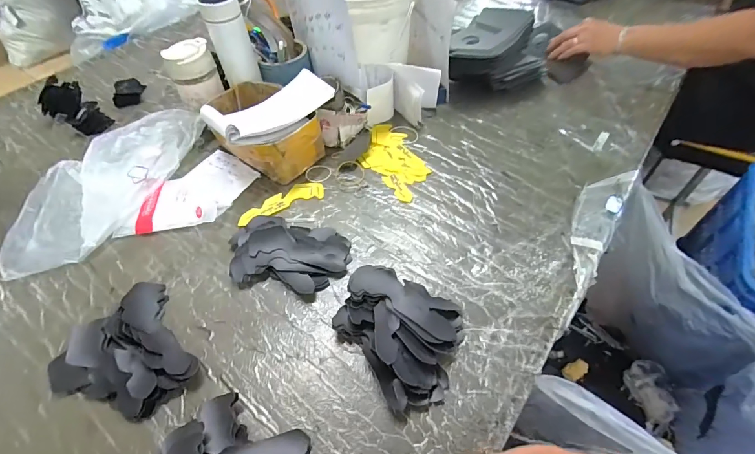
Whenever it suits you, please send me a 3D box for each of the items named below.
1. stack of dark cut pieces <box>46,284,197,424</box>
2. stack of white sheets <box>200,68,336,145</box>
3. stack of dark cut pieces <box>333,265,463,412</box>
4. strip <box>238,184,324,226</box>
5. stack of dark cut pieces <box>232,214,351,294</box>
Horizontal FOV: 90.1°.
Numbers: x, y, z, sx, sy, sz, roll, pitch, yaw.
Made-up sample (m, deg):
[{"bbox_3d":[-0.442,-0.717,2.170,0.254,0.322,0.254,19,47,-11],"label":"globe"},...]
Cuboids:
[{"bbox_3d":[-0.306,0.156,0.462,0.158,0.035,0.149,30,59,24],"label":"stack of dark cut pieces"},{"bbox_3d":[-0.176,-0.199,0.636,0.210,0.037,0.103,-32,57,-21],"label":"stack of white sheets"},{"bbox_3d":[0.021,0.127,0.470,0.164,0.026,0.143,25,57,22],"label":"stack of dark cut pieces"},{"bbox_3d":[-0.163,-0.043,0.638,0.147,0.006,0.046,-23,54,-15],"label":"strip"},{"bbox_3d":[-0.135,0.036,0.553,0.175,0.032,0.116,11,53,12],"label":"stack of dark cut pieces"}]

